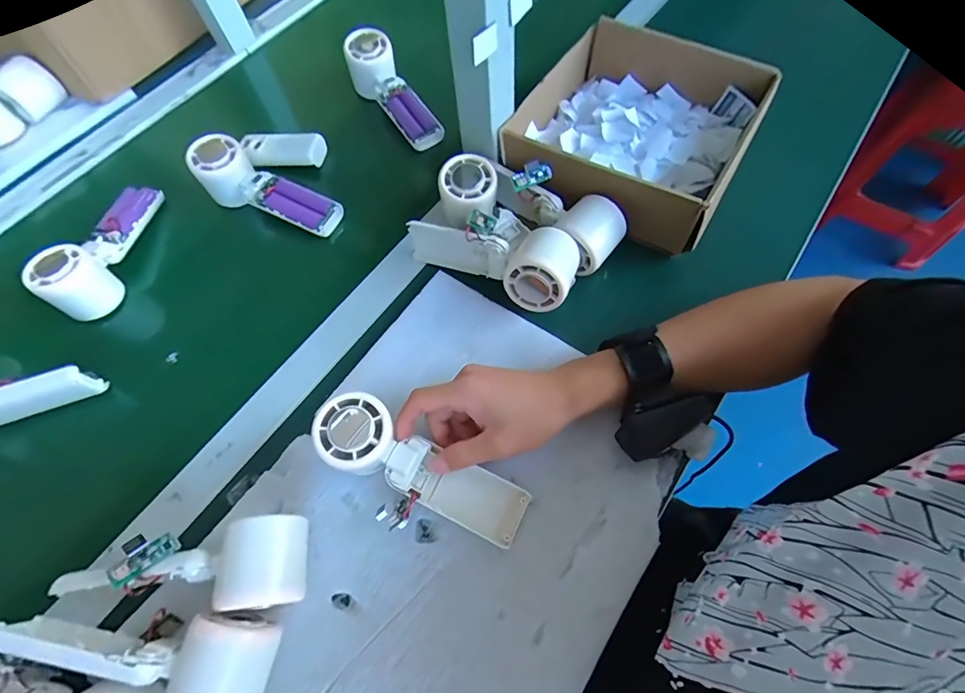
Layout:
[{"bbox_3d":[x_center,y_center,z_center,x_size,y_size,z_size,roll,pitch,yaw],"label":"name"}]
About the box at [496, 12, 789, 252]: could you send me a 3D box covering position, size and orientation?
[{"bbox_3d":[0.160,-0.229,0.467,0.208,0.069,0.238,24,68,15],"label":"box"}]

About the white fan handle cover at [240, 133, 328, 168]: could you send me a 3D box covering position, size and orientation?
[{"bbox_3d":[-0.236,-0.231,0.525,0.101,0.020,0.039,4,64,6],"label":"white fan handle cover"}]

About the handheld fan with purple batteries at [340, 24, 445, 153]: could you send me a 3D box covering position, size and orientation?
[{"bbox_3d":[-0.108,-0.304,0.547,0.051,0.052,0.170,-33,83,-16],"label":"handheld fan with purple batteries"}]

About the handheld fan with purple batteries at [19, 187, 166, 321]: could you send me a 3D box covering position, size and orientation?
[{"bbox_3d":[-0.391,-0.108,0.465,0.049,0.057,0.164,10,66,9],"label":"handheld fan with purple batteries"}]

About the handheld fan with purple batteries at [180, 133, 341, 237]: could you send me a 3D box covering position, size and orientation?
[{"bbox_3d":[-0.235,-0.167,0.491,0.167,0.049,0.054,26,64,-2],"label":"handheld fan with purple batteries"}]

